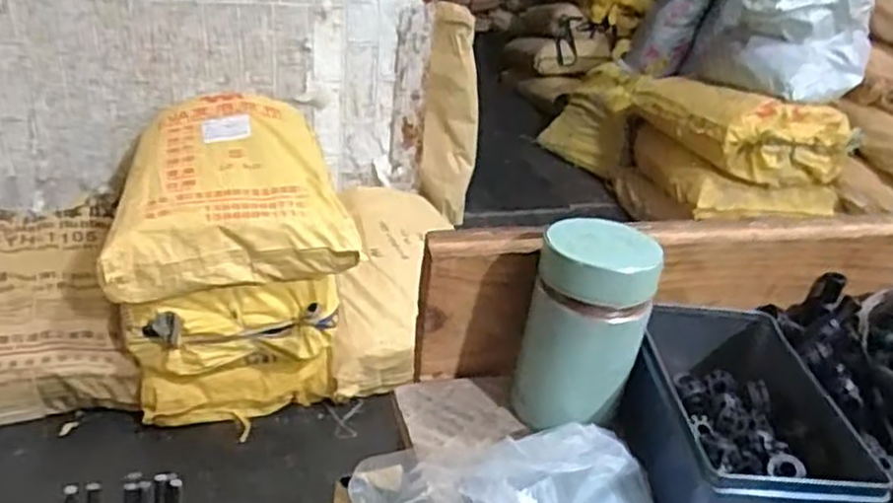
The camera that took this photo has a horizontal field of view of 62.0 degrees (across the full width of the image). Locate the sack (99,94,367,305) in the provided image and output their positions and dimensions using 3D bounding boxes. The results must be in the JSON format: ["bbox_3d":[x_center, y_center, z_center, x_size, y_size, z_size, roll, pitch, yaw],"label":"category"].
[{"bbox_3d":[-0.440,-0.135,1.523,0.426,0.186,0.526,-2,31,-16],"label":"sack"}]

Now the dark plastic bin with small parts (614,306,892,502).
[{"bbox_3d":[0.161,0.096,0.426,0.103,0.059,0.161,4,30,-6],"label":"dark plastic bin with small parts"}]

